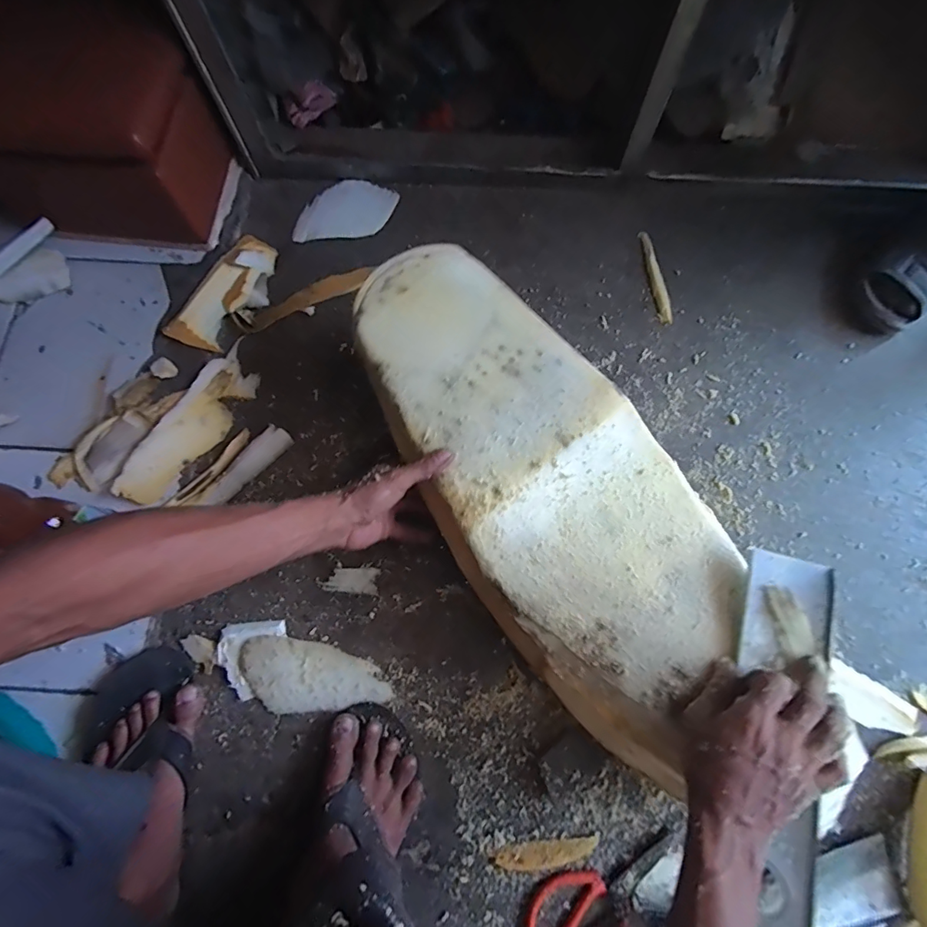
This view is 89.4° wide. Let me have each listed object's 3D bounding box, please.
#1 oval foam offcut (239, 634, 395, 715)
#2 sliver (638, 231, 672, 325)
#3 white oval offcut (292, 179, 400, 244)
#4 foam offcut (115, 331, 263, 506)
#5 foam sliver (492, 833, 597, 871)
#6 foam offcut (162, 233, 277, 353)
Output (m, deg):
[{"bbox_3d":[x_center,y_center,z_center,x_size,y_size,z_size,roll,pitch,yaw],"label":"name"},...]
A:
[{"bbox_3d":[-0.181,0.262,0.568,0.181,0.011,0.081,10,75,2],"label":"oval foam offcut"},{"bbox_3d":[0.296,-0.286,0.720,0.022,0.009,0.156,-7,75,-2],"label":"sliver"},{"bbox_3d":[-0.190,-0.409,0.756,0.162,0.011,0.101,-6,75,-2],"label":"white oval offcut"},{"bbox_3d":[-0.366,-0.055,0.640,0.070,0.037,0.246,27,76,7],"label":"foam offcut"},{"bbox_3d":[0.093,0.438,0.525,0.117,0.004,0.026,-6,75,-2],"label":"foam sliver"},{"bbox_3d":[-0.354,-0.258,0.703,0.070,0.030,0.202,27,76,7],"label":"foam offcut"}]

